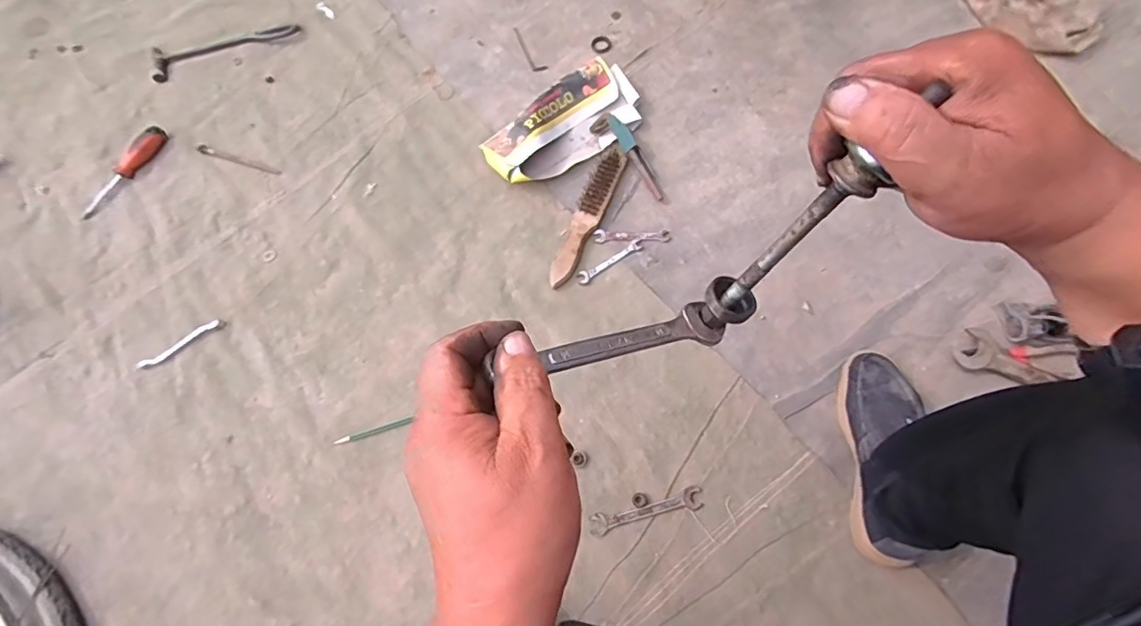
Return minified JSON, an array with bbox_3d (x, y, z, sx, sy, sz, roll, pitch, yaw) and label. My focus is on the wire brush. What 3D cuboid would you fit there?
[{"bbox_3d":[0.026,-0.160,0.857,0.049,0.029,0.257,25,76,8],"label":"wire brush"}]

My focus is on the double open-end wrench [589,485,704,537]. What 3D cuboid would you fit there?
[{"bbox_3d":[0.105,0.273,0.721,0.155,0.011,0.029,-15,74,-3],"label":"double open-end wrench"}]

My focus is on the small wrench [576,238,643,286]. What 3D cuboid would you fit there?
[{"bbox_3d":[0.065,-0.082,0.846,0.121,0.010,0.022,-32,76,-8],"label":"small wrench"}]

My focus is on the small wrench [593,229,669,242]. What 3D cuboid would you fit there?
[{"bbox_3d":[0.102,-0.125,0.860,0.119,0.012,0.022,1,74,2],"label":"small wrench"}]

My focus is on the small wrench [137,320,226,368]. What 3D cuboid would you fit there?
[{"bbox_3d":[-0.634,0.050,0.852,0.141,0.010,0.025,-35,76,-8],"label":"small wrench"}]

